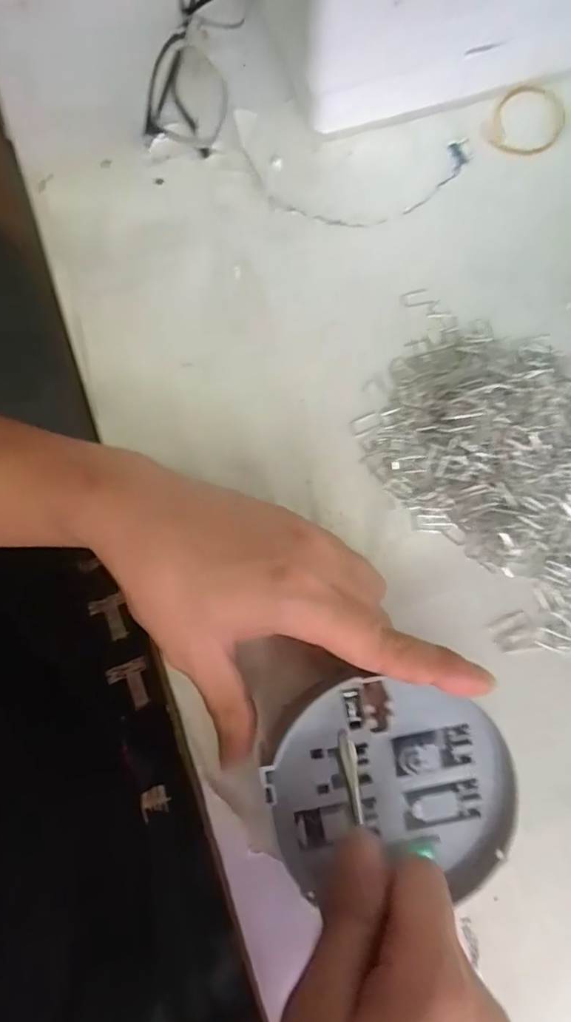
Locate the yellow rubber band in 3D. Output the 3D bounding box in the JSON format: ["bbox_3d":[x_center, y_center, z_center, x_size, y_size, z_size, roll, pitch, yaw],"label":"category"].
[{"bbox_3d":[0.143,-0.230,0.334,0.040,0.004,0.052,28,80,5],"label":"yellow rubber band"}]

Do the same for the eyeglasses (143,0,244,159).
[{"bbox_3d":[-0.052,-0.271,0.325,0.045,0.030,0.136,6,78,1],"label":"eyeglasses"}]

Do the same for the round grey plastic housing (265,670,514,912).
[{"bbox_3d":[0.045,0.118,0.244,0.103,0.016,0.082,5,78,1],"label":"round grey plastic housing"}]

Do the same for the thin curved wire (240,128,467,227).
[{"bbox_3d":[0.040,-0.191,0.326,0.135,0.004,0.060,0,78,0],"label":"thin curved wire"}]

